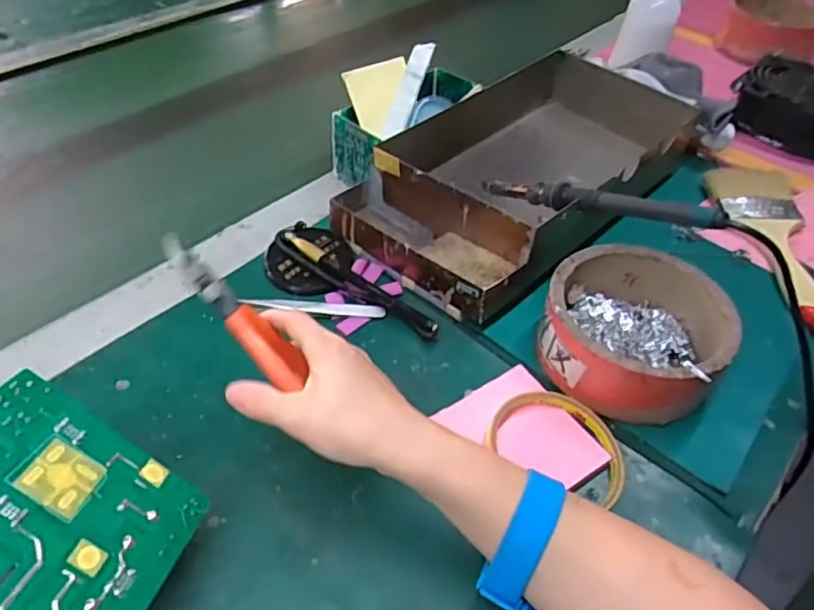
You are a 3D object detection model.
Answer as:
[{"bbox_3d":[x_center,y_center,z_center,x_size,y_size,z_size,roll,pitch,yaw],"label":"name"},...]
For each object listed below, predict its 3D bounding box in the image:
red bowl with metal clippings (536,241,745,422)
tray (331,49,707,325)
[{"bbox_3d":[0.156,0.018,0.428,0.116,0.055,0.116,2,46,-2],"label":"red bowl with metal clippings"},{"bbox_3d":[0.115,-0.126,0.555,0.350,0.072,0.164,-34,56,-31],"label":"tray"}]

